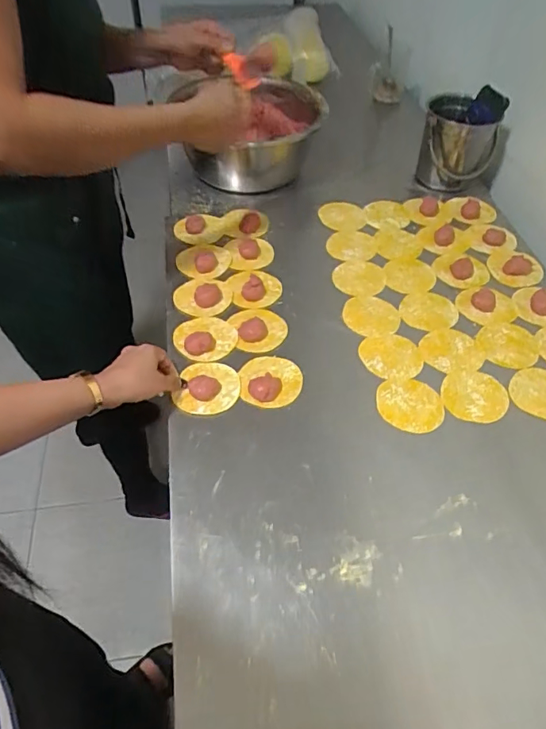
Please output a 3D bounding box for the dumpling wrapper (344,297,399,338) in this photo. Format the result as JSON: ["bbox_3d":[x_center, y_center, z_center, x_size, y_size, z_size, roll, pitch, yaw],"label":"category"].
[{"bbox_3d":[0.144,-0.072,0.744,0.080,0.006,0.079,0,52,0],"label":"dumpling wrapper"}]

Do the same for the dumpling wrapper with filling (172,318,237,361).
[{"bbox_3d":[-0.092,-0.036,0.697,0.083,0.025,0.079,0,52,0],"label":"dumpling wrapper with filling"}]

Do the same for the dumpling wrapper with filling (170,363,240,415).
[{"bbox_3d":[-0.080,0.028,0.638,0.071,0.016,0.077,6,53,4],"label":"dumpling wrapper with filling"}]

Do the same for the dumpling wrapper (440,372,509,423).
[{"bbox_3d":[0.260,0.040,0.651,0.083,0.004,0.075,1,52,1],"label":"dumpling wrapper"}]

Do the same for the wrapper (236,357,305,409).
[{"bbox_3d":[-0.002,0.019,0.654,0.080,0.016,0.076,0,52,0],"label":"wrapper"}]

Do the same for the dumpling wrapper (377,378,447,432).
[{"bbox_3d":[0.174,0.051,0.645,0.081,0.005,0.077,-1,56,2],"label":"dumpling wrapper"}]

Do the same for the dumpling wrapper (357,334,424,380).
[{"bbox_3d":[0.161,-0.012,0.695,0.082,0.004,0.077,0,52,0],"label":"dumpling wrapper"}]

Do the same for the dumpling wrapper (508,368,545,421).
[{"bbox_3d":[0.352,0.038,0.659,0.092,0.006,0.078,-16,54,-12],"label":"dumpling wrapper"}]

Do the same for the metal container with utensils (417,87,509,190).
[{"bbox_3d":[0.318,-0.380,0.883,0.130,0.146,0.117,21,54,15],"label":"metal container with utensils"}]

